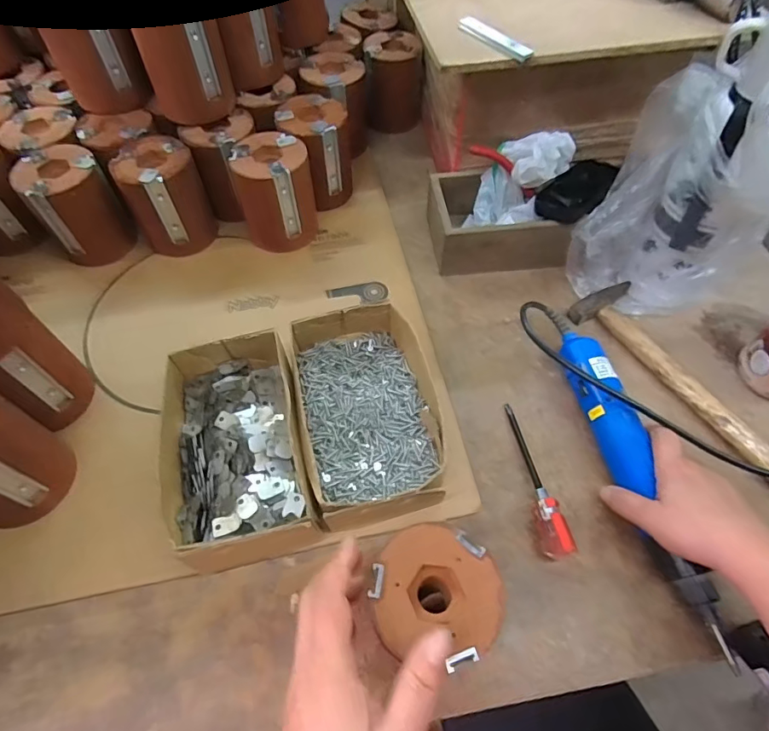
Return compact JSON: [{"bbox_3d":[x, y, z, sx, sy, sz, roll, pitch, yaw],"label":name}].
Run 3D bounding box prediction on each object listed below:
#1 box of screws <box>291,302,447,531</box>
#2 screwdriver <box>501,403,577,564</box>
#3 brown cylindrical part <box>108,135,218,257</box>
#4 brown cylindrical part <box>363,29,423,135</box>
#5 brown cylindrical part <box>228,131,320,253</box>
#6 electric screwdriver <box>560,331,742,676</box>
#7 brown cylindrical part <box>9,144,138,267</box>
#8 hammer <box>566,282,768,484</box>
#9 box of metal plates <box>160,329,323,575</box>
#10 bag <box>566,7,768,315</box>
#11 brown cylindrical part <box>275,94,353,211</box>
[{"bbox_3d":[-0.014,0.041,0.410,0.106,0.063,0.185,-12,58,-7],"label":"box of screws"},{"bbox_3d":[0.125,0.090,0.406,0.019,0.024,0.135,-8,58,-5],"label":"screwdriver"},{"bbox_3d":[-0.235,-0.185,0.524,0.074,0.104,0.078,0,58,0],"label":"brown cylindrical part"},{"bbox_3d":[0.013,-0.389,0.665,0.076,0.100,0.080,-2,58,-1],"label":"brown cylindrical part"},{"bbox_3d":[-0.117,-0.186,0.525,0.077,0.099,0.074,0,58,0],"label":"brown cylindrical part"},{"bbox_3d":[0.201,0.084,0.389,0.048,0.034,0.265,-10,62,-6],"label":"electric screwdriver"},{"bbox_3d":[-0.326,-0.169,0.517,0.073,0.103,0.072,0,58,0],"label":"brown cylindrical part"},{"bbox_3d":[0.286,0.011,0.458,0.075,0.019,0.239,-27,61,-16],"label":"hammer"},{"bbox_3d":[-0.119,0.067,0.395,0.108,0.065,0.193,-12,58,-7],"label":"box of metal plates"},{"bbox_3d":[0.283,-0.161,0.424,0.156,0.262,0.121,28,62,17],"label":"bag"},{"bbox_3d":[-0.078,-0.246,0.565,0.073,0.105,0.072,0,58,0],"label":"brown cylindrical part"}]

